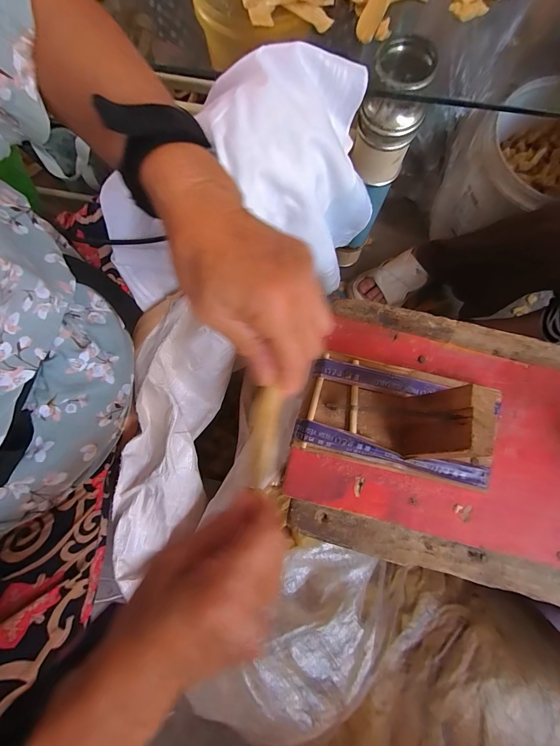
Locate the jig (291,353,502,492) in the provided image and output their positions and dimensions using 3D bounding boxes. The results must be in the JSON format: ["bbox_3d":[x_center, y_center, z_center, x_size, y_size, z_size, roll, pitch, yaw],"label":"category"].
[{"bbox_3d":[0.095,0.031,0.241,0.152,0.073,0.084,13,80,3],"label":"jig"}]

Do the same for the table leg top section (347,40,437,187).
[{"bbox_3d":[0.143,-0.327,0.425,0.074,0.137,0.068,27,81,5],"label":"table leg top section"}]

